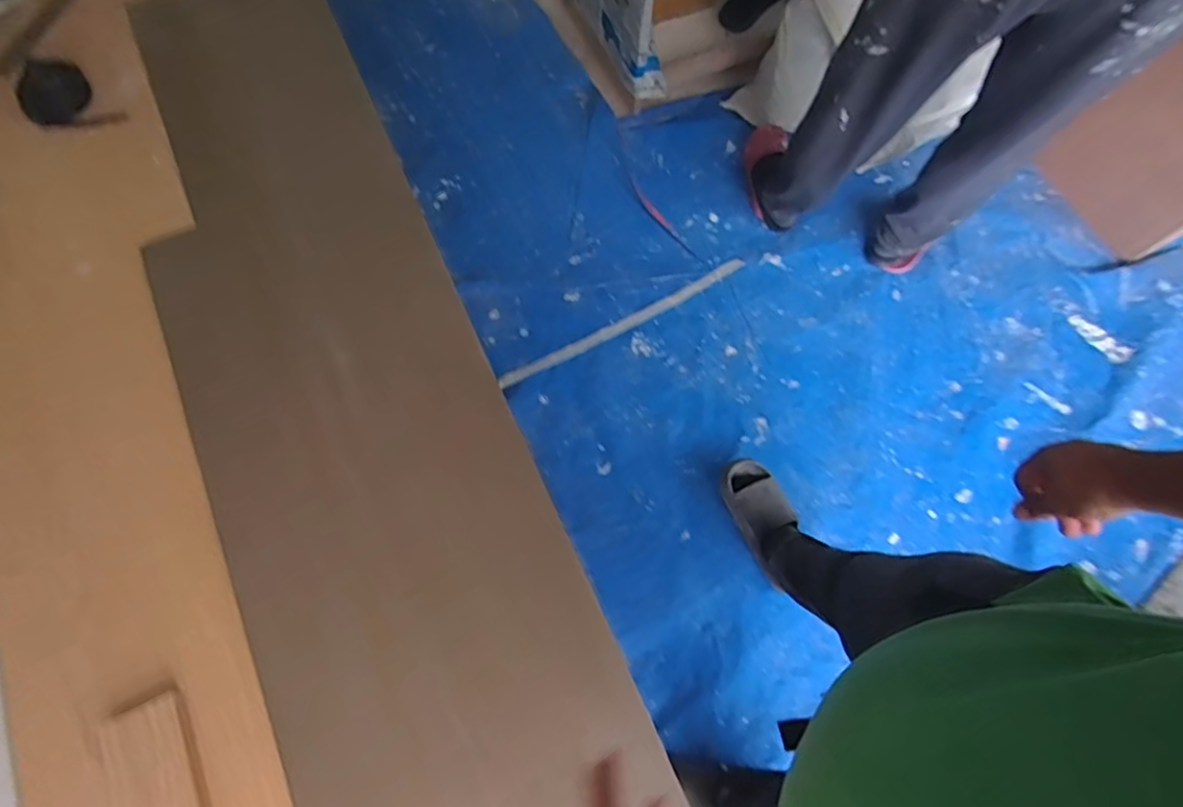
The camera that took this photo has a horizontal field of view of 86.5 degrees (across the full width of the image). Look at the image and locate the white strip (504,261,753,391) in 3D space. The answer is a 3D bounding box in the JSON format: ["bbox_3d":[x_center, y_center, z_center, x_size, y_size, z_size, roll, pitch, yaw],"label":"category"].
[{"bbox_3d":[0.081,-0.190,1.487,0.640,0.018,0.036,-28,73,-10],"label":"white strip"}]

